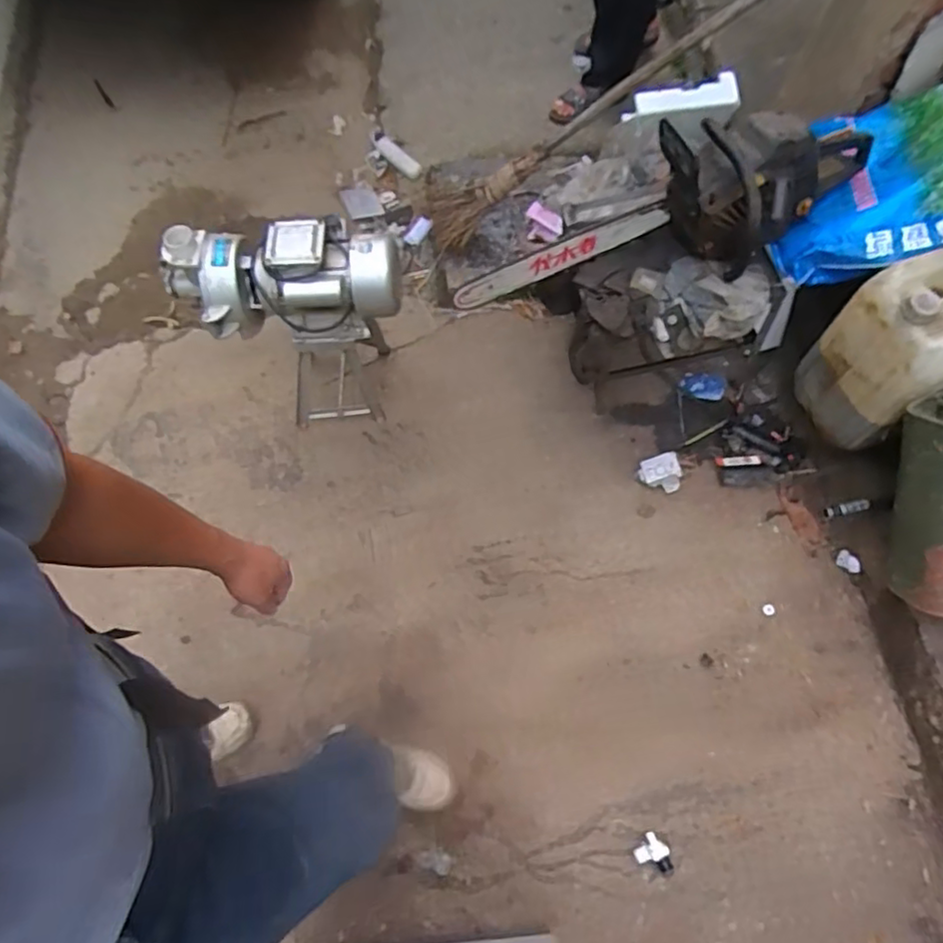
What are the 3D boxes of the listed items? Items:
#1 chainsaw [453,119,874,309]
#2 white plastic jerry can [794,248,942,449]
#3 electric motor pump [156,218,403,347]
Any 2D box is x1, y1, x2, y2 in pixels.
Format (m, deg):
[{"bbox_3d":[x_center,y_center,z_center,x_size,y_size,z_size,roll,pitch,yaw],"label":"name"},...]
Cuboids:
[{"bbox_3d":[0.363,-0.498,1.202,0.824,0.279,0.195,-14,67,14],"label":"chainsaw"},{"bbox_3d":[0.845,-0.230,1.183,0.259,0.345,0.225,-16,69,-10],"label":"white plastic jerry can"},{"bbox_3d":[-0.390,-0.381,1.287,0.471,0.209,0.173,-1,68,-3],"label":"electric motor pump"}]

